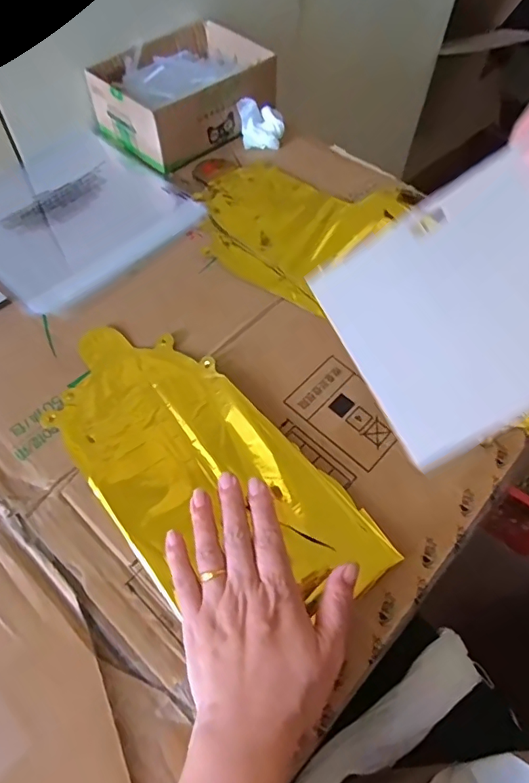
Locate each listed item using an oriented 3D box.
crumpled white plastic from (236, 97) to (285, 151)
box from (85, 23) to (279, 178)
[{"bbox_3d":[-0.005,-0.314,0.582,0.054,0.037,0.035,6,59,2],"label":"crumpled white plastic"},{"bbox_3d":[-0.091,-0.353,0.581,0.189,0.063,0.144,-36,67,-20],"label":"box"}]

